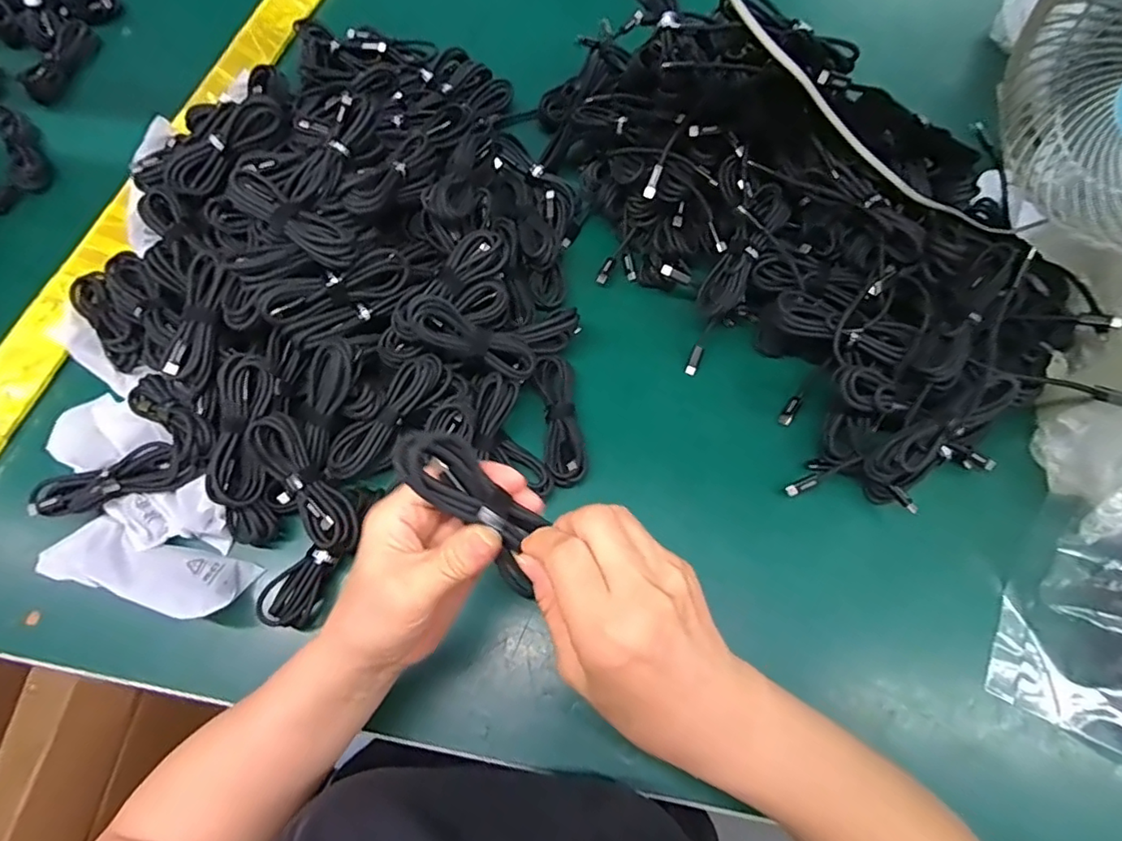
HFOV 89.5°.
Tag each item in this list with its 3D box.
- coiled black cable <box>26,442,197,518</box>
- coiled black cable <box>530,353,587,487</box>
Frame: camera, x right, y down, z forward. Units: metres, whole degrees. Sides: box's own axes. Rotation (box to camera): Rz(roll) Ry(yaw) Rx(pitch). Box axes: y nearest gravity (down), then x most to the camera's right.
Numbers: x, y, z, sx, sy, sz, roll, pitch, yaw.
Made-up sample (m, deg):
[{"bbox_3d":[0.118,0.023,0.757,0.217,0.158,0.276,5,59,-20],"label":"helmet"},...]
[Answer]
[{"bbox_3d":[-0.338,0.044,0.430,0.113,0.018,0.035,-14,69,-5],"label":"coiled black cable"},{"bbox_3d":[-0.001,-0.001,0.461,0.032,0.013,0.108,-9,69,-3],"label":"coiled black cable"}]

